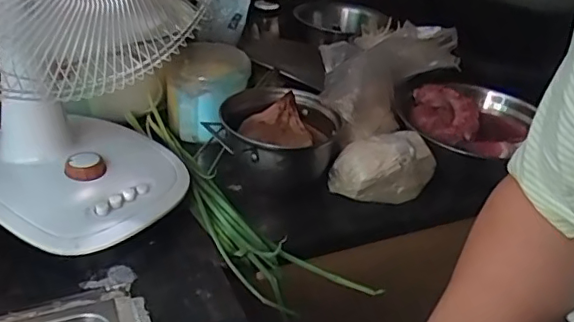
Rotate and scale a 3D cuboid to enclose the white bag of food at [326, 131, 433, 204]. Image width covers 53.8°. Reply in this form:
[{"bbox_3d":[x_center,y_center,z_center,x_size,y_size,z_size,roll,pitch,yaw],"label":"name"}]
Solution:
[{"bbox_3d":[0.122,0.002,0.721,0.121,0.086,0.066,-16,37,-29],"label":"white bag of food"}]

